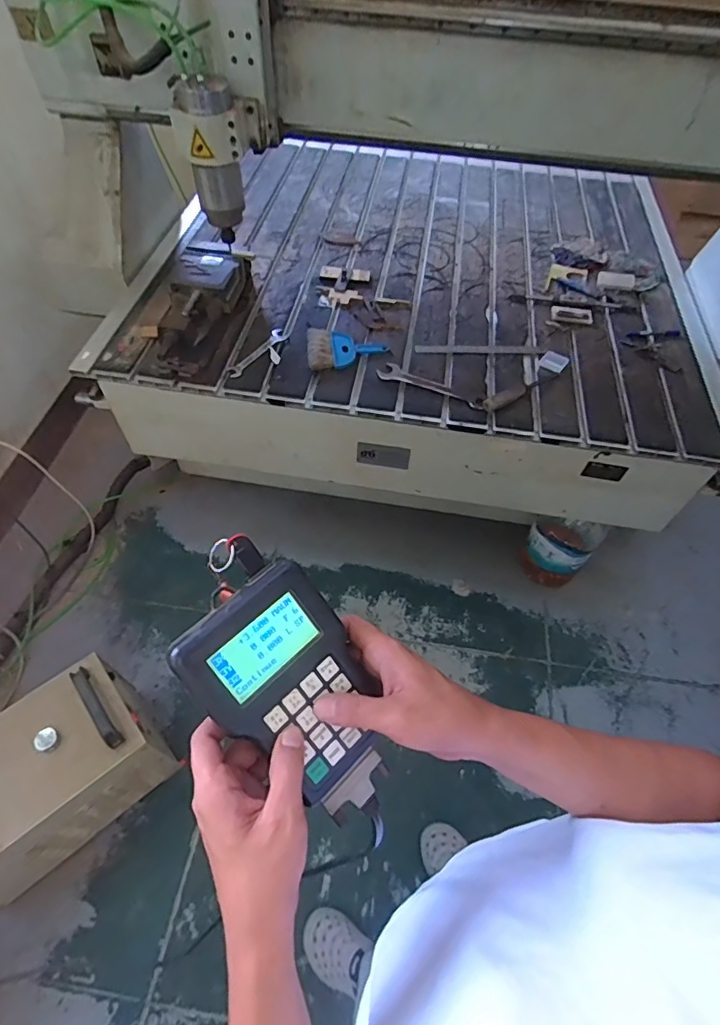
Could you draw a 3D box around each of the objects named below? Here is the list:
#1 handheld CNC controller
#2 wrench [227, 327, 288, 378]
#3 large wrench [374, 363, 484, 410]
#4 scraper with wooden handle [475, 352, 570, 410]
[{"bbox_3d":[-0.050,0.120,0.367,0.104,0.030,0.147,-40,98,-24],"label":"handheld CNC controller"},{"bbox_3d":[-0.240,-0.378,1.212,0.045,0.008,0.202,27,59,15],"label":"wrench"},{"bbox_3d":[0.159,-0.280,1.153,0.247,0.010,0.053,27,59,15],"label":"large wrench"},{"bbox_3d":[0.377,-0.301,1.180,0.300,0.028,0.065,-36,64,-23],"label":"scraper with wooden handle"}]

